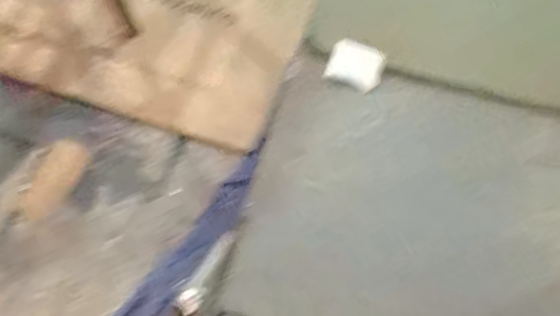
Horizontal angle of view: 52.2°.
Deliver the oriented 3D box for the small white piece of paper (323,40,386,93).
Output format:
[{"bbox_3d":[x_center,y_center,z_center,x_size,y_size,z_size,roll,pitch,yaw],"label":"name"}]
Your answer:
[{"bbox_3d":[0.161,-0.198,1.219,0.111,0.037,0.087,18,67,11],"label":"small white piece of paper"}]

